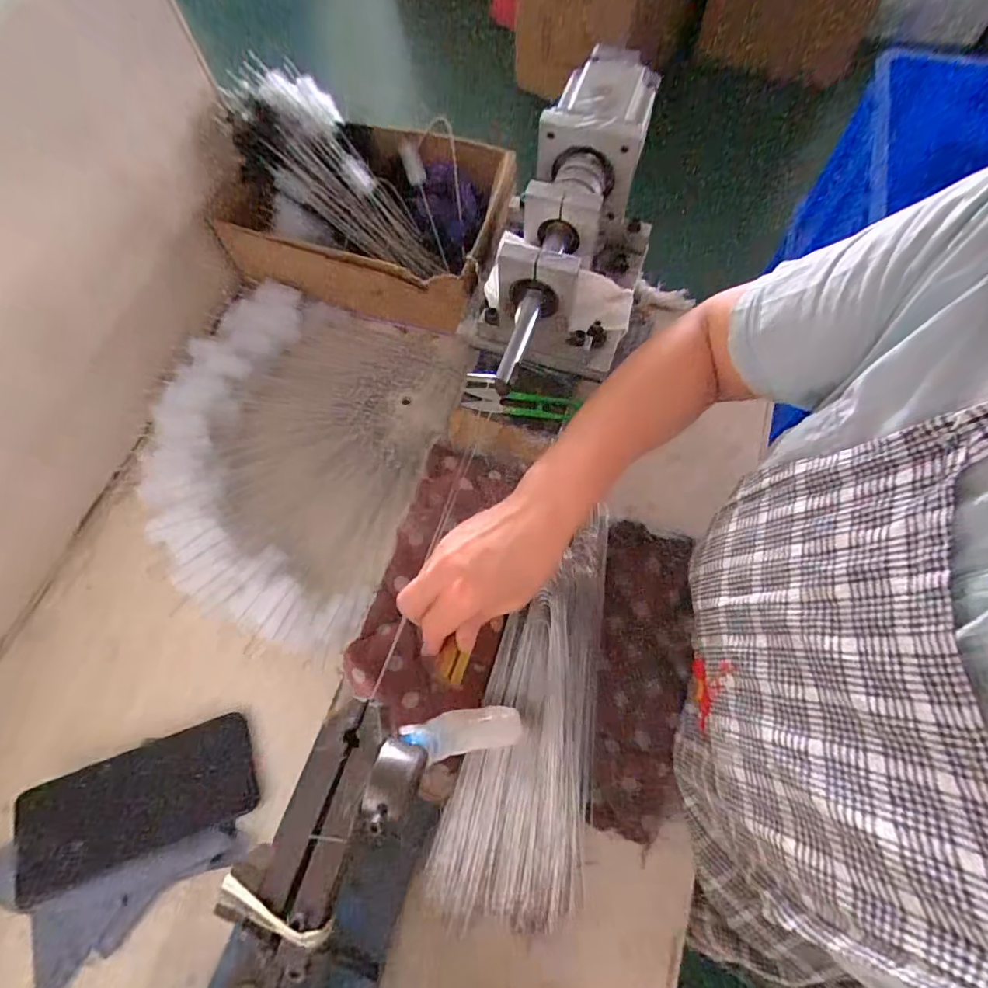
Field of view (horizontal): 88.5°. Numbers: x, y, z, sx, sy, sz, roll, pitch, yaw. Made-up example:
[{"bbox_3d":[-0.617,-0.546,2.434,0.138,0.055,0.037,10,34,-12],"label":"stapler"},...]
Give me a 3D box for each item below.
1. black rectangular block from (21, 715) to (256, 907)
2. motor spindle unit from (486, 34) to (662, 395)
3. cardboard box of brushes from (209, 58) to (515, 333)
[{"bbox_3d":[-0.268,0.232,0.386,0.156,0.007,0.074,-16,68,-18],"label":"black rectangular block"},{"bbox_3d":[0.067,-0.213,0.443,0.126,0.129,0.315,14,68,8],"label":"motor spindle unit"},{"bbox_3d":[-0.128,-0.301,0.527,0.286,0.135,0.193,16,69,9],"label":"cardboard box of brushes"}]

